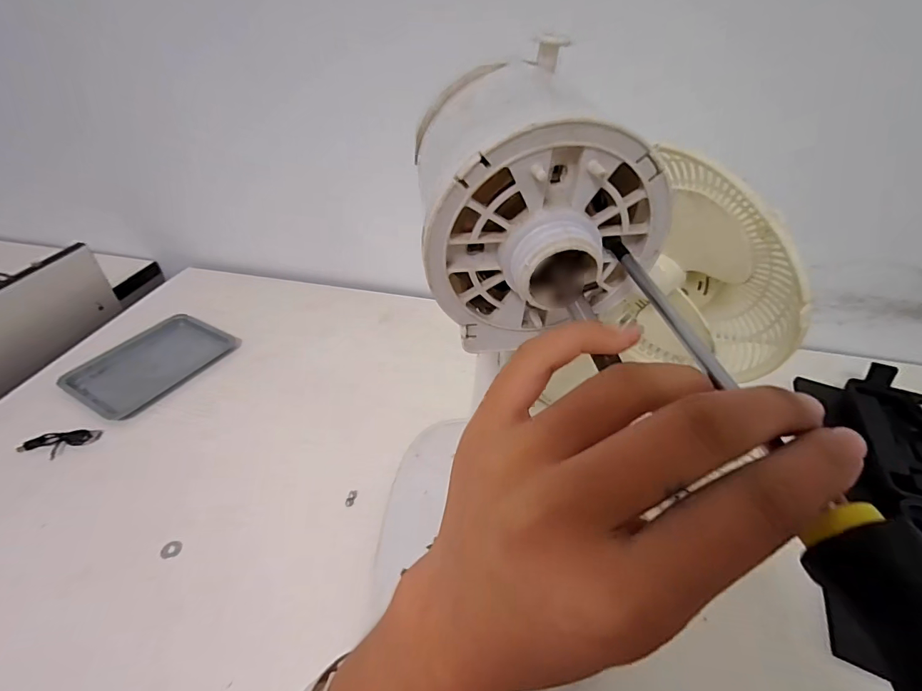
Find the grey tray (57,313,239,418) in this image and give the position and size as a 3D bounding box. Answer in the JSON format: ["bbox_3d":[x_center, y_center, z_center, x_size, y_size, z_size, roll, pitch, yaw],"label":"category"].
[{"bbox_3d":[-0.403,0.019,0.560,0.135,0.010,0.170,22,44,22],"label":"grey tray"}]

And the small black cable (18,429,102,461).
[{"bbox_3d":[-0.431,0.106,0.458,0.072,0.013,0.030,-5,41,-8],"label":"small black cable"}]

